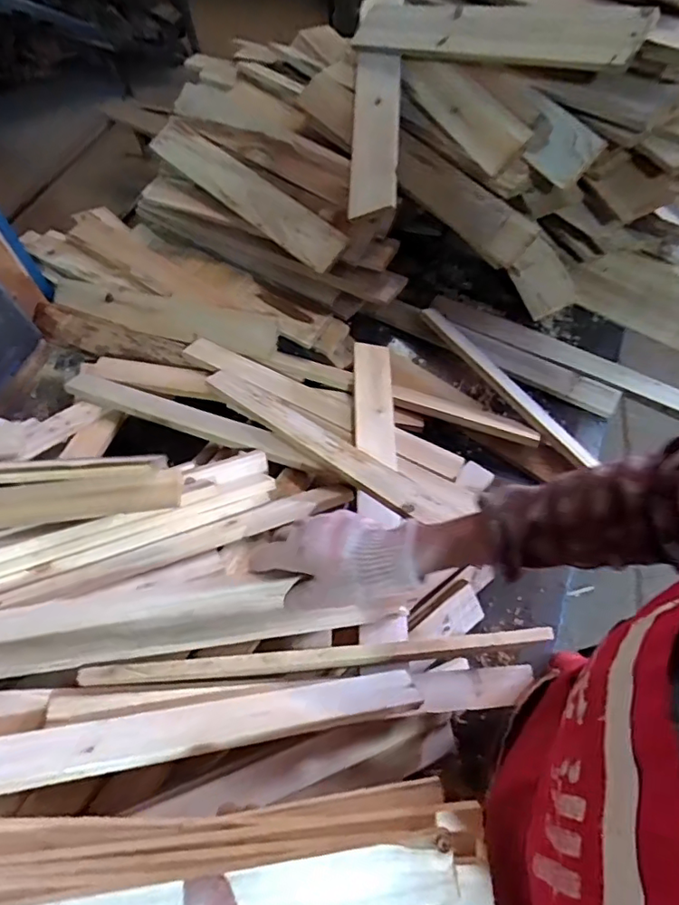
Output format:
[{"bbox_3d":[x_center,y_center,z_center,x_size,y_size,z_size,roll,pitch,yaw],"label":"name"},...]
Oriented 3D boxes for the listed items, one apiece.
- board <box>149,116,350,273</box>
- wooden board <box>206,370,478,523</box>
[{"bbox_3d":[-0.182,-0.493,1.016,0.496,0.016,0.082,42,89,19],"label":"board"},{"bbox_3d":[-0.031,-0.020,0.744,0.442,0.014,0.055,32,50,30],"label":"wooden board"}]

